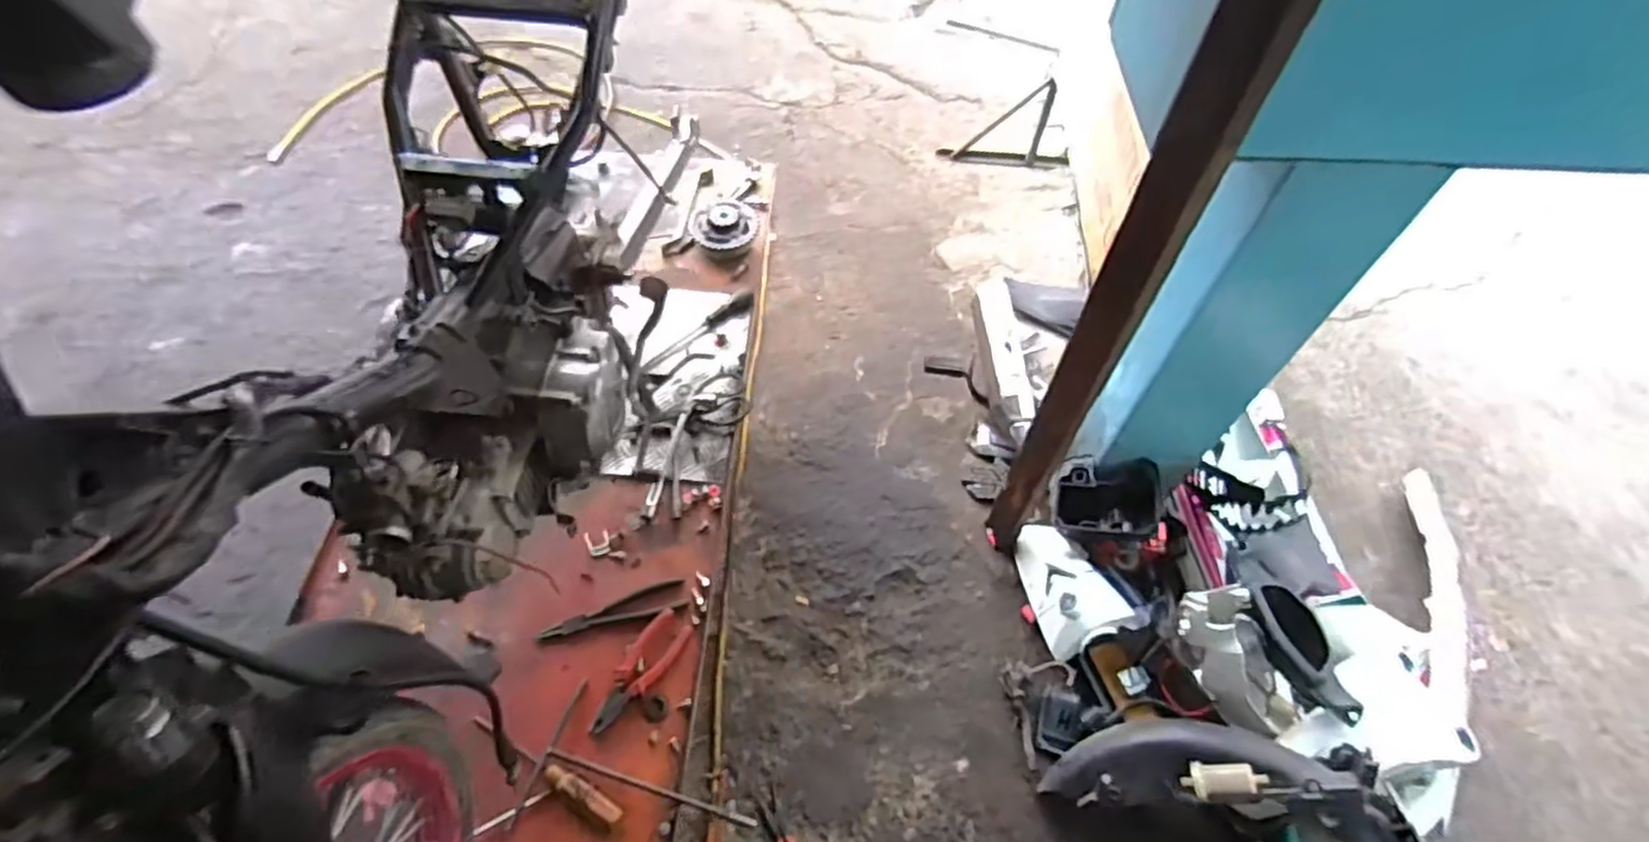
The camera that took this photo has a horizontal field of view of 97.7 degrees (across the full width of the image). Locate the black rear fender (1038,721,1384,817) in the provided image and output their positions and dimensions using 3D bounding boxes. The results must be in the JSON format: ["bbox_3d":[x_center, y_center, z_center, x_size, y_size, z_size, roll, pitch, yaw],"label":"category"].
[{"bbox_3d":[0.588,0.566,1.191,0.493,0.114,0.139,-15,51,31],"label":"black rear fender"}]

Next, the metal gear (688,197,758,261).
[{"bbox_3d":[-0.201,-0.383,1.442,0.135,0.060,0.121,-10,59,-9],"label":"metal gear"}]

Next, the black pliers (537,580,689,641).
[{"bbox_3d":[-0.312,0.284,1.063,0.215,0.024,0.052,-16,60,-12],"label":"black pliers"}]

